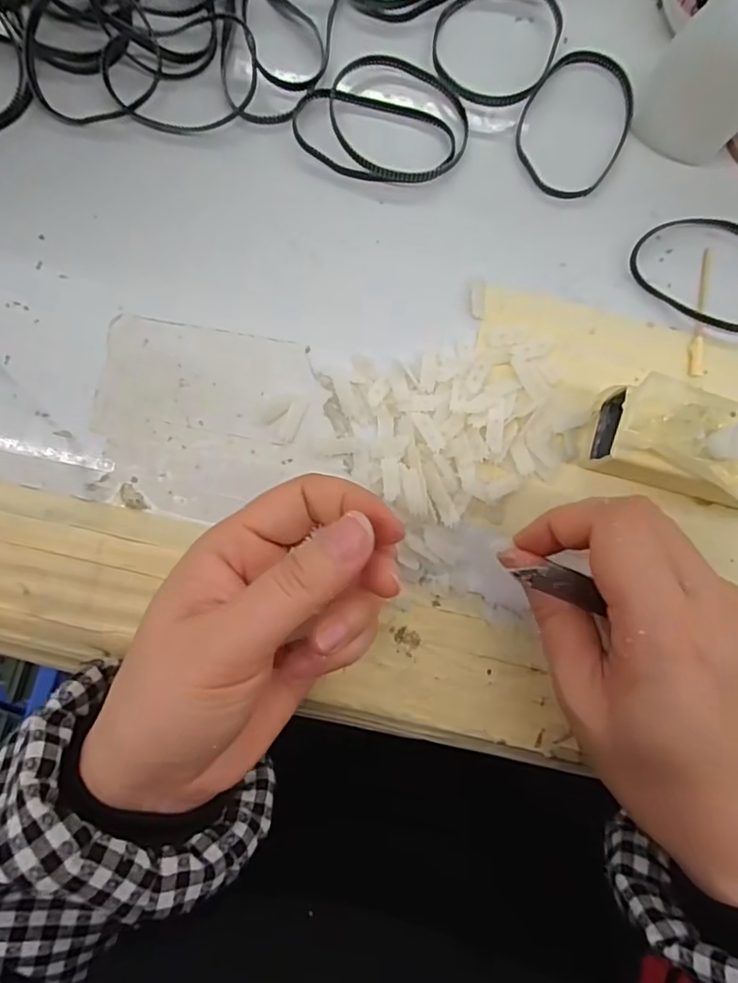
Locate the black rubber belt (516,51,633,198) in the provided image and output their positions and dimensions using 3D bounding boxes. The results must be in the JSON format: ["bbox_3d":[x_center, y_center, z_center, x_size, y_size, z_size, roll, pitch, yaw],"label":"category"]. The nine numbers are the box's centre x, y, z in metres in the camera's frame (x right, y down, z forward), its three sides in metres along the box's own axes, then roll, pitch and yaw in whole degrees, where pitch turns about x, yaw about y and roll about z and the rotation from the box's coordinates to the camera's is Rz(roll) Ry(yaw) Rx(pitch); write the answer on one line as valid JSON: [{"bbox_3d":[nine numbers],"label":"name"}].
[{"bbox_3d":[0.093,-0.167,0.255,0.048,0.004,0.067,27,88,1],"label":"black rubber belt"}]

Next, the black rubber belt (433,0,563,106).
[{"bbox_3d":[0.058,-0.207,0.257,0.056,0.006,0.065,14,88,1],"label":"black rubber belt"}]

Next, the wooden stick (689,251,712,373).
[{"bbox_3d":[0.148,-0.081,0.252,0.006,0.004,0.059,8,88,1],"label":"wooden stick"}]

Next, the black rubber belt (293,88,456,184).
[{"bbox_3d":[0.002,-0.159,0.255,0.074,0.005,0.035,9,88,1],"label":"black rubber belt"}]

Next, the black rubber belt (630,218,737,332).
[{"bbox_3d":[0.156,-0.100,0.252,0.072,0.007,0.049,32,89,2],"label":"black rubber belt"}]

